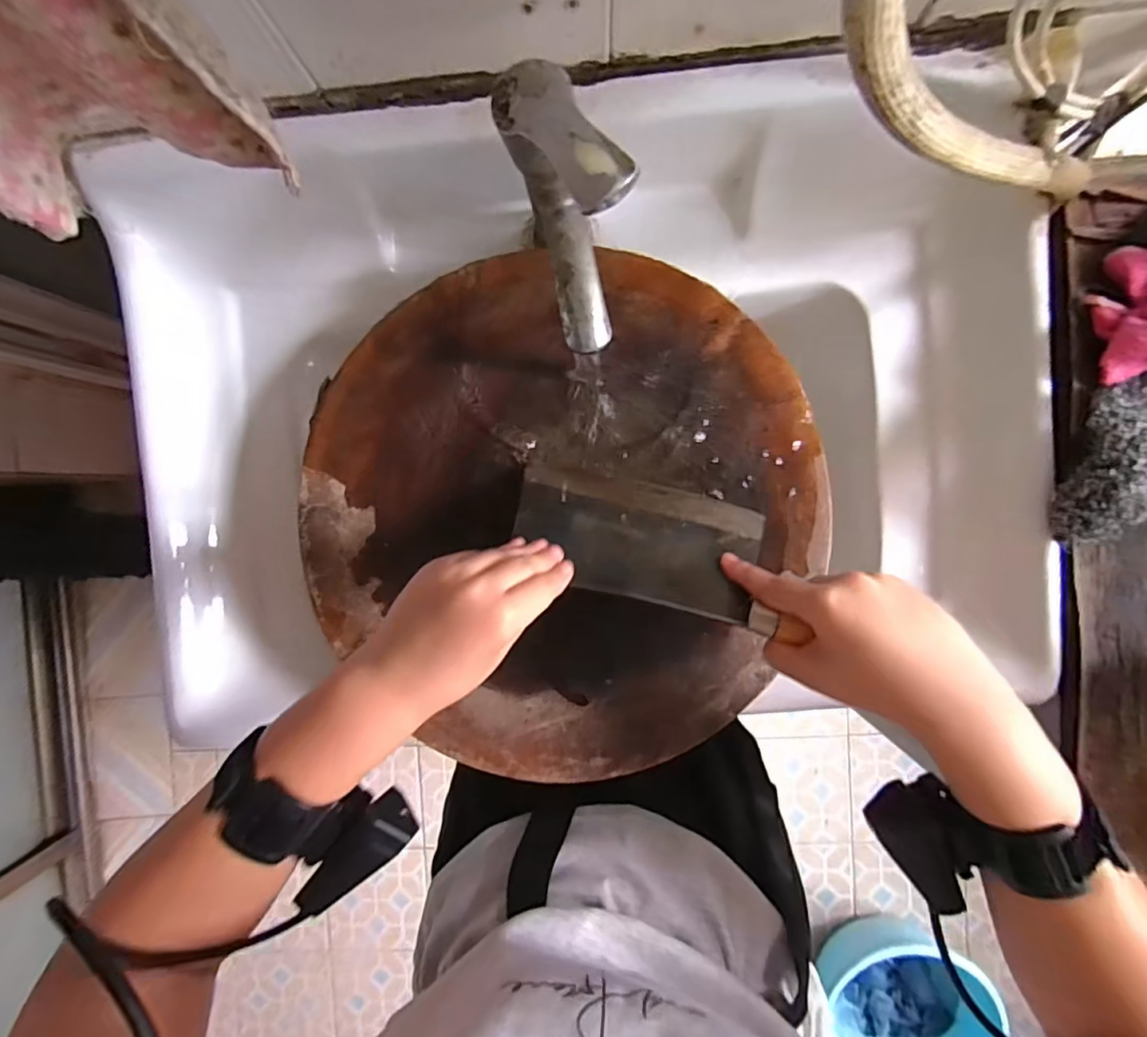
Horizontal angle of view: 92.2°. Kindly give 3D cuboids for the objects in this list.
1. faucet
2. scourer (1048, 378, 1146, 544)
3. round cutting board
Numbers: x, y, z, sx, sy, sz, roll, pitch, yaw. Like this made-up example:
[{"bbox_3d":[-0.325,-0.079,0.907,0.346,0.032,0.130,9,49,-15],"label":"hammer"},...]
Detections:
[{"bbox_3d":[0.000,-0.173,0.306,0.048,0.105,0.126,-19,91,4],"label":"faucet"},{"bbox_3d":[0.366,-0.037,0.374,0.048,0.049,0.114,17,93,2],"label":"scourer"},{"bbox_3d":[-0.008,-0.009,0.405,0.367,0.041,0.373,0,92,3],"label":"round cutting board"}]

